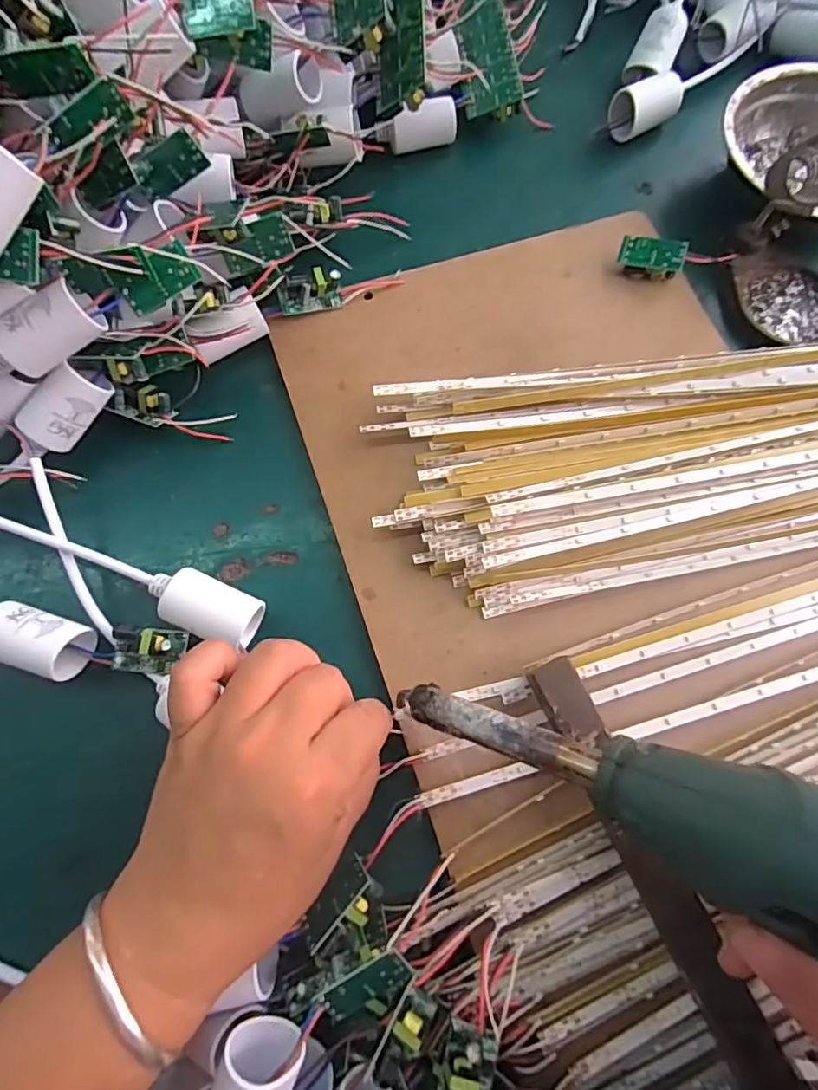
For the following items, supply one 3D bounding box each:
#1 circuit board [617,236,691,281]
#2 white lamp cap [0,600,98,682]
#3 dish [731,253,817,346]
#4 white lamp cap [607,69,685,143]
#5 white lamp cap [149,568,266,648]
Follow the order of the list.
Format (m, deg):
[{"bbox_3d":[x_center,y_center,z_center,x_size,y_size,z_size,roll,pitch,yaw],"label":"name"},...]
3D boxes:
[{"bbox_3d":[0.154,-0.184,0.349,0.038,0.017,0.019,15,73,3],"label":"circuit board"},{"bbox_3d":[-0.181,0.047,0.268,0.044,0.028,0.028,17,74,3],"label":"white lamp cap"},{"bbox_3d":[0.242,-0.157,0.349,0.061,0.008,0.063,0,73,-1],"label":"dish"},{"bbox_3d":[0.167,-0.307,0.384,0.048,0.028,0.029,-35,77,-11],"label":"white lamp cap"},{"bbox_3d":[-0.102,0.031,0.275,0.053,0.029,0.028,23,74,5],"label":"white lamp cap"}]

